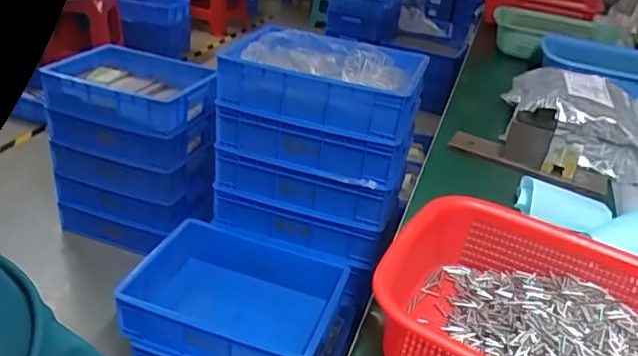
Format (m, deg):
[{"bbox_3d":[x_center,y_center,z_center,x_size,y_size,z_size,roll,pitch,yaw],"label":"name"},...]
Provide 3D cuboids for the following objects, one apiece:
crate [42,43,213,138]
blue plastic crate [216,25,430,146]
[{"bbox_3d":[-0.511,-0.251,1.576,0.433,0.127,0.288,11,28,8],"label":"crate"},{"bbox_3d":[0.016,-0.219,1.253,0.405,0.115,0.283,12,29,11],"label":"blue plastic crate"}]

